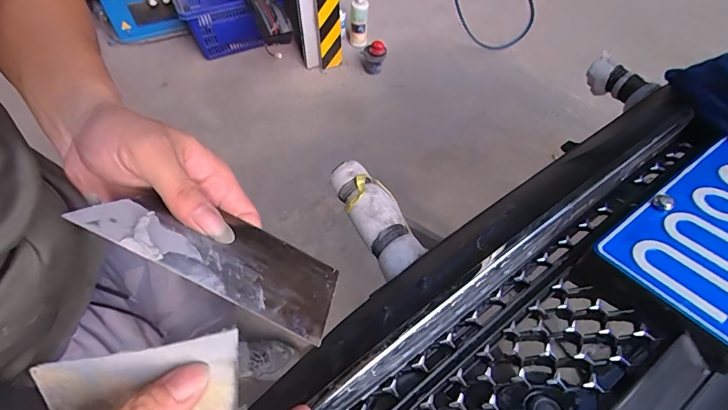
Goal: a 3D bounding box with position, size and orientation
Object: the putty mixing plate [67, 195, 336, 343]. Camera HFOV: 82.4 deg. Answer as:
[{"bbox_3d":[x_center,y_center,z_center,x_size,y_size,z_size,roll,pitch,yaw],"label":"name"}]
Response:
[{"bbox_3d":[-0.081,0.026,0.250,0.139,0.007,0.072,30,24,-8],"label":"putty mixing plate"}]

